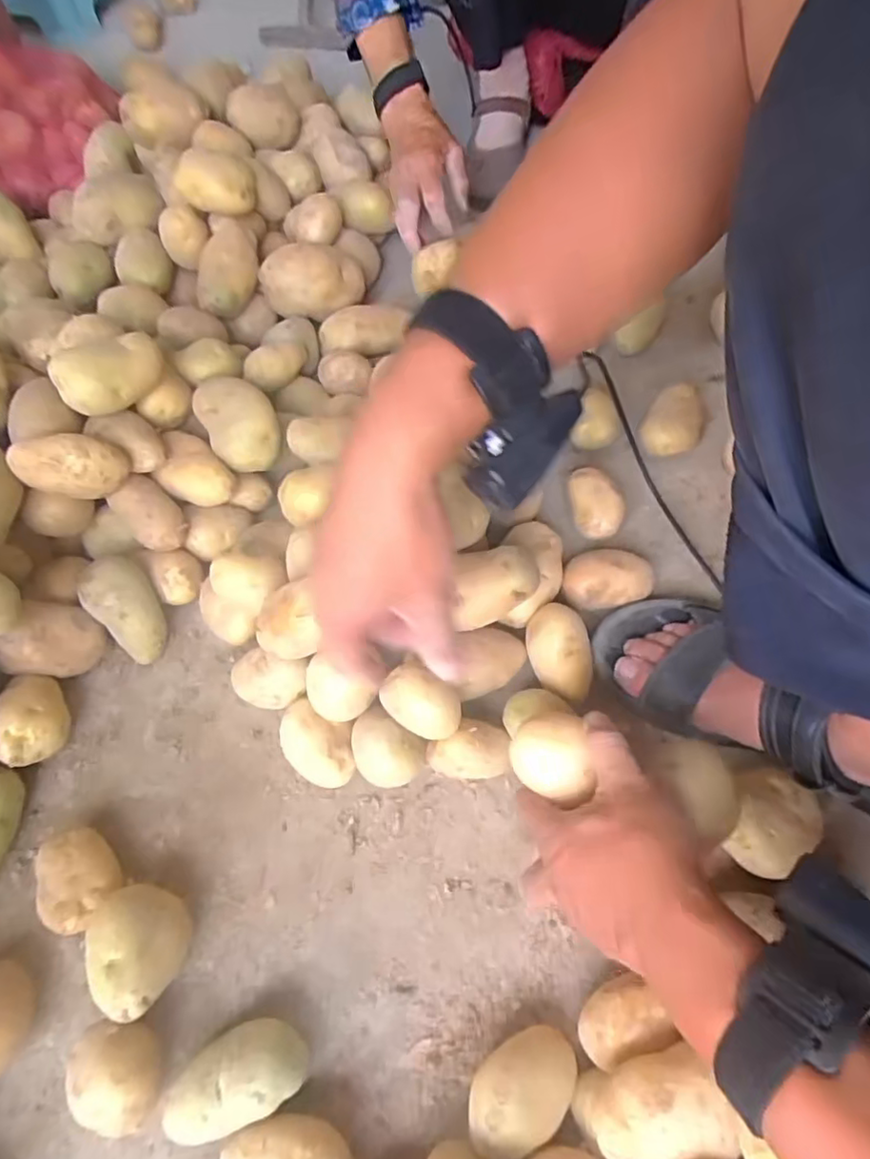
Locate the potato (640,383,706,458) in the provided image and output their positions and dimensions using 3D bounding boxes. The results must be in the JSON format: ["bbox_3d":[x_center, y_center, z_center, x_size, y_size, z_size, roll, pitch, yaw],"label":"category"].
[{"bbox_3d":[0.240,-0.156,0.617,0.054,0.036,0.084,25,65,16],"label":"potato"}]

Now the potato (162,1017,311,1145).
[{"bbox_3d":[-0.120,0.303,0.376,0.085,0.040,0.045,-21,62,-8],"label":"potato"}]

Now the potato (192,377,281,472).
[{"bbox_3d":[-0.180,-0.145,0.572,0.065,0.040,0.090,-28,103,-15],"label":"potato"}]

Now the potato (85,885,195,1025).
[{"bbox_3d":[-0.189,0.241,0.404,0.050,0.057,0.070,-18,61,-6],"label":"potato"}]

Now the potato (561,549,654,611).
[{"bbox_3d":[0.144,0.002,0.529,0.076,0.044,0.050,-15,61,-5],"label":"potato"}]

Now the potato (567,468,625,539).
[{"bbox_3d":[0.145,-0.064,0.563,0.043,0.046,0.065,-7,60,0],"label":"potato"}]

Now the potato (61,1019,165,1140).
[{"bbox_3d":[-0.190,0.302,0.378,0.048,0.044,0.057,-23,62,-9],"label":"potato"}]

